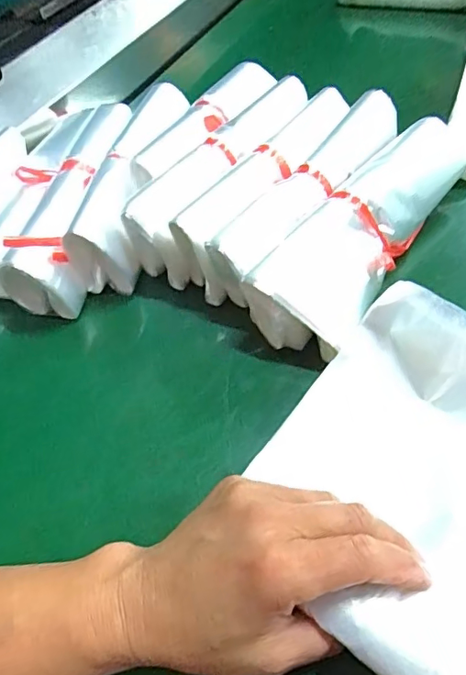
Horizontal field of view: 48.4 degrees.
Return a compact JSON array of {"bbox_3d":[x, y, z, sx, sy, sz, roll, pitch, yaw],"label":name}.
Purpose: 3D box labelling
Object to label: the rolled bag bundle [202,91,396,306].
[{"bbox_3d":[0.062,-0.104,0.405,0.052,0.069,0.214,33,66,29],"label":"rolled bag bundle"}]

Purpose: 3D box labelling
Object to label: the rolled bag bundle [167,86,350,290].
[{"bbox_3d":[0.031,-0.120,0.419,0.044,0.068,0.216,29,64,27],"label":"rolled bag bundle"}]

